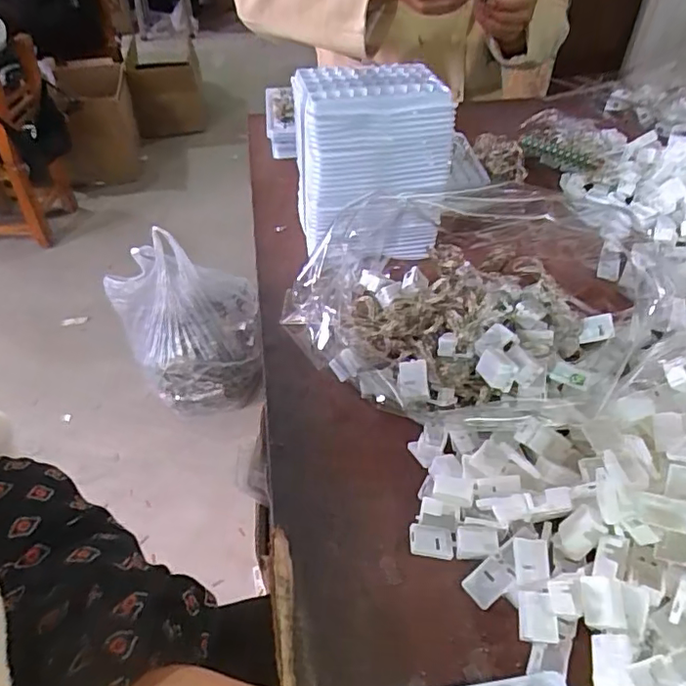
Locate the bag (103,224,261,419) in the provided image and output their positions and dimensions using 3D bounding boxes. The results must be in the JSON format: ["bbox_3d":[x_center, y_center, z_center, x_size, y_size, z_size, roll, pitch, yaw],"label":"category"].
[{"bbox_3d":[-0.350,-0.039,1.275,0.326,0.301,0.281,-14,46,-12],"label":"bag"}]

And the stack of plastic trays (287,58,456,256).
[{"bbox_3d":[0.025,-0.167,0.533,0.142,0.158,0.088,-1,45,0],"label":"stack of plastic trays"}]

